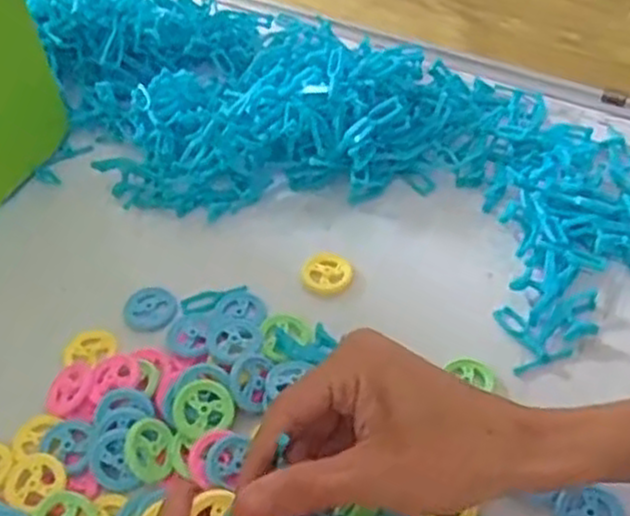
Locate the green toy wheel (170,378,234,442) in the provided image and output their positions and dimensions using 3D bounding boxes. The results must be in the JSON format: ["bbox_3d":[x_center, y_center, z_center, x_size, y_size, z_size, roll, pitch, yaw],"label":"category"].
[{"bbox_3d":[-0.055,0.075,0.387,0.030,0.005,0.030,2,65,-4],"label":"green toy wheel"}]

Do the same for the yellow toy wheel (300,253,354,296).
[{"bbox_3d":[0.007,0.009,0.455,0.030,0.004,0.030,-1,51,2],"label":"yellow toy wheel"}]

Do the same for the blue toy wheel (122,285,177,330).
[{"bbox_3d":[-0.094,0.029,0.445,0.032,0.007,0.027,13,53,13],"label":"blue toy wheel"}]

